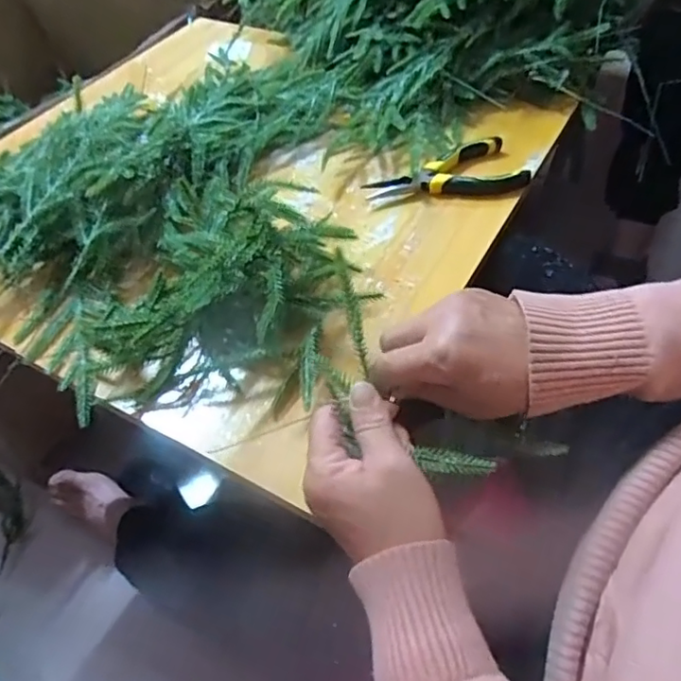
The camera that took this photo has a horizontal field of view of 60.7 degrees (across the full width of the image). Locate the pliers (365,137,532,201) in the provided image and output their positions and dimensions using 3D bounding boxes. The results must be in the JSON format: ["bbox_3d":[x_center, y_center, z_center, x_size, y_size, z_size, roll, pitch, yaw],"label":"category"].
[{"bbox_3d":[0.105,-0.175,0.591,0.160,0.016,0.074,-3,50,3],"label":"pliers"}]

